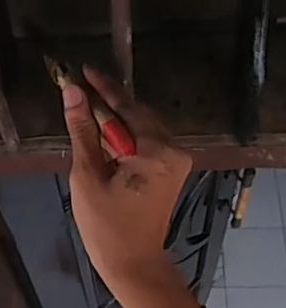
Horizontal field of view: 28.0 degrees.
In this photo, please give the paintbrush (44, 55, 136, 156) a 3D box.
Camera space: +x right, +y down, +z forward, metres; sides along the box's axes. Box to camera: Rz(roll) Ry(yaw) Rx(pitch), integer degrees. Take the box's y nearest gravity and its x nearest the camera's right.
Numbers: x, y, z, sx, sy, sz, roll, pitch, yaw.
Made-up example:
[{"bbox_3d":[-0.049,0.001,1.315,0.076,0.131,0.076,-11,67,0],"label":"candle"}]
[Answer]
[{"bbox_3d":[-0.040,-0.038,0.396,0.013,0.011,0.115,-27,50,-18],"label":"paintbrush"}]

